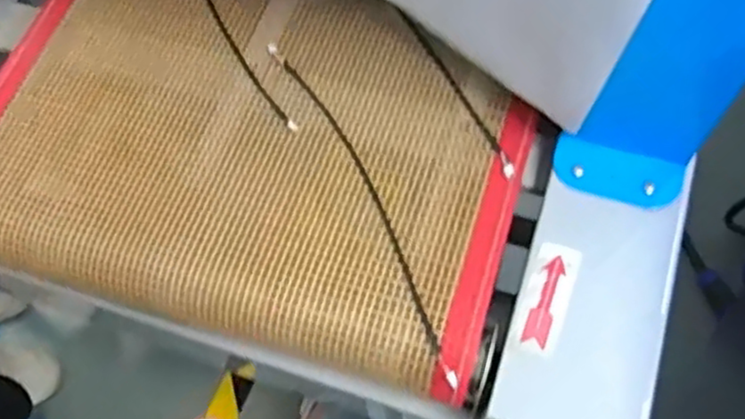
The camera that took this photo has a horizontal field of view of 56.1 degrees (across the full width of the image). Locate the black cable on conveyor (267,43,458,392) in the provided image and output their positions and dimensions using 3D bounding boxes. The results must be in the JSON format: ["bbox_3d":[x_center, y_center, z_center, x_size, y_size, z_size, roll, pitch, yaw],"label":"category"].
[{"bbox_3d":[-0.006,-0.010,0.461,0.023,0.010,0.275,-19,64,-21],"label":"black cable on conveyor"}]

